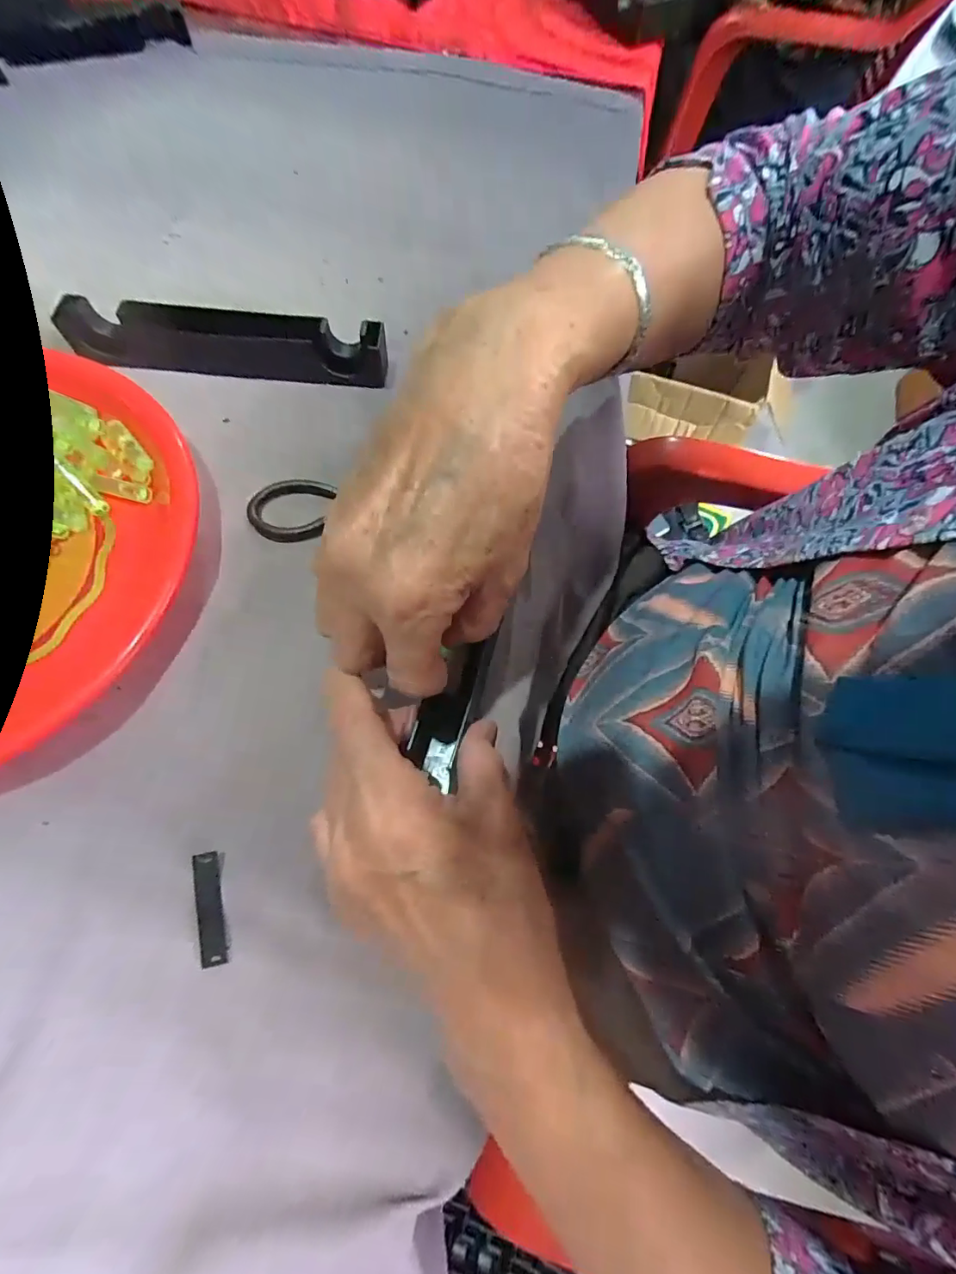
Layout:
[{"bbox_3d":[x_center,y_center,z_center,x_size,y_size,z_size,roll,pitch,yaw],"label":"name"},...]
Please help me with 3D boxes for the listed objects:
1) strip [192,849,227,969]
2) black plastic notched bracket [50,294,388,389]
[{"bbox_3d":[-0.118,0.119,0.223,0.012,0.004,0.045,-10,77,-5],"label":"strip"},{"bbox_3d":[-0.158,-0.186,0.320,0.196,0.032,0.027,2,69,-2],"label":"black plastic notched bracket"}]

